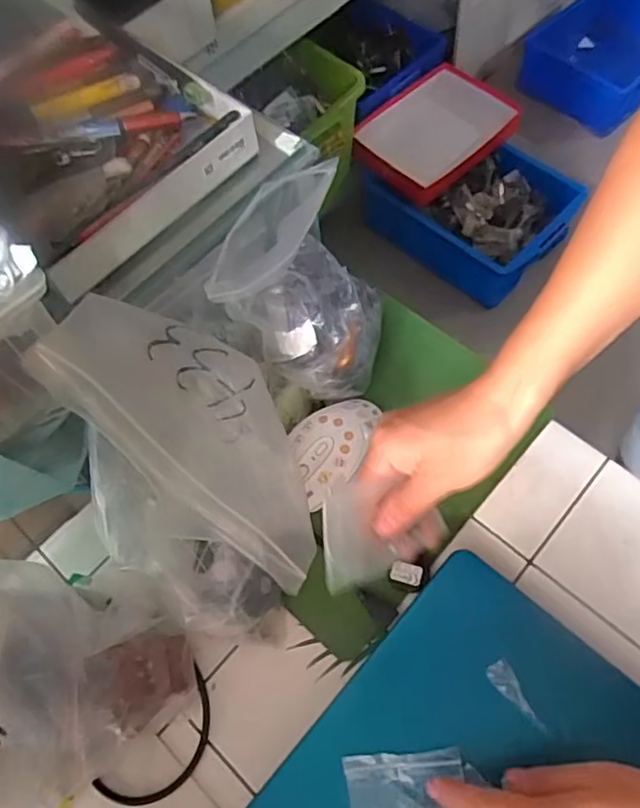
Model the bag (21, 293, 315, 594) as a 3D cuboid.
[{"bbox_3d":[-0.064,0.015,0.365,0.198,0.034,0.089,48,71,-22],"label":"bag"}]

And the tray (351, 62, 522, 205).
[{"bbox_3d":[0.269,-0.619,1.398,0.382,0.063,0.249,-42,69,-15],"label":"tray"}]

